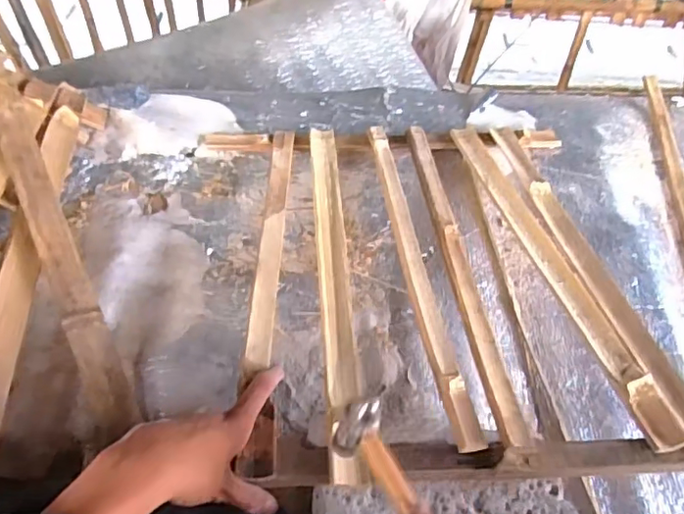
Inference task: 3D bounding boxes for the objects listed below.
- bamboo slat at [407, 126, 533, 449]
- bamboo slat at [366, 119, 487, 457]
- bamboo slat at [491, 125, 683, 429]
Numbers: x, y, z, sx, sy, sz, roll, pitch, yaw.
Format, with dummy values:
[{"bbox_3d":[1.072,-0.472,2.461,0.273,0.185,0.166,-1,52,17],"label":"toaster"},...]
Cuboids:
[{"bbox_3d":[0.127,-0.012,0.651,0.026,0.011,0.498,-1,42,-5],"label":"bamboo slat"},{"bbox_3d":[0.078,-0.010,0.652,0.026,0.015,0.494,-3,44,-6],"label":"bamboo slat"},{"bbox_3d":[0.276,-0.013,0.666,0.034,0.014,0.508,-4,43,-7],"label":"bamboo slat"}]

